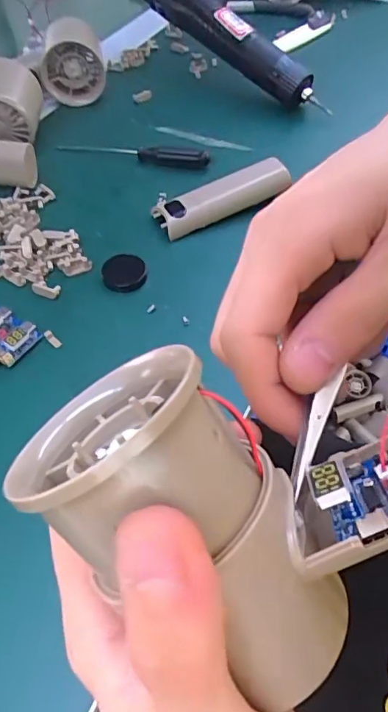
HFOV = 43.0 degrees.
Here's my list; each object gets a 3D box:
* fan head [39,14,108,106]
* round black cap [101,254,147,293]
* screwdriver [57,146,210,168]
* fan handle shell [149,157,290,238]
[{"bbox_3d":[-0.116,-0.279,0.468,0.056,0.053,0.049,-11,54,-7],"label":"fan head"},{"bbox_3d":[-0.048,-0.057,0.335,0.029,0.004,0.032,-11,54,-7],"label":"round black cap"},{"bbox_3d":[-0.053,-0.175,0.421,0.133,0.011,0.015,8,53,7],"label":"screwdriver"},{"bbox_3d":[0.022,-0.120,0.370,0.104,0.021,0.028,-21,55,-14],"label":"fan handle shell"}]

